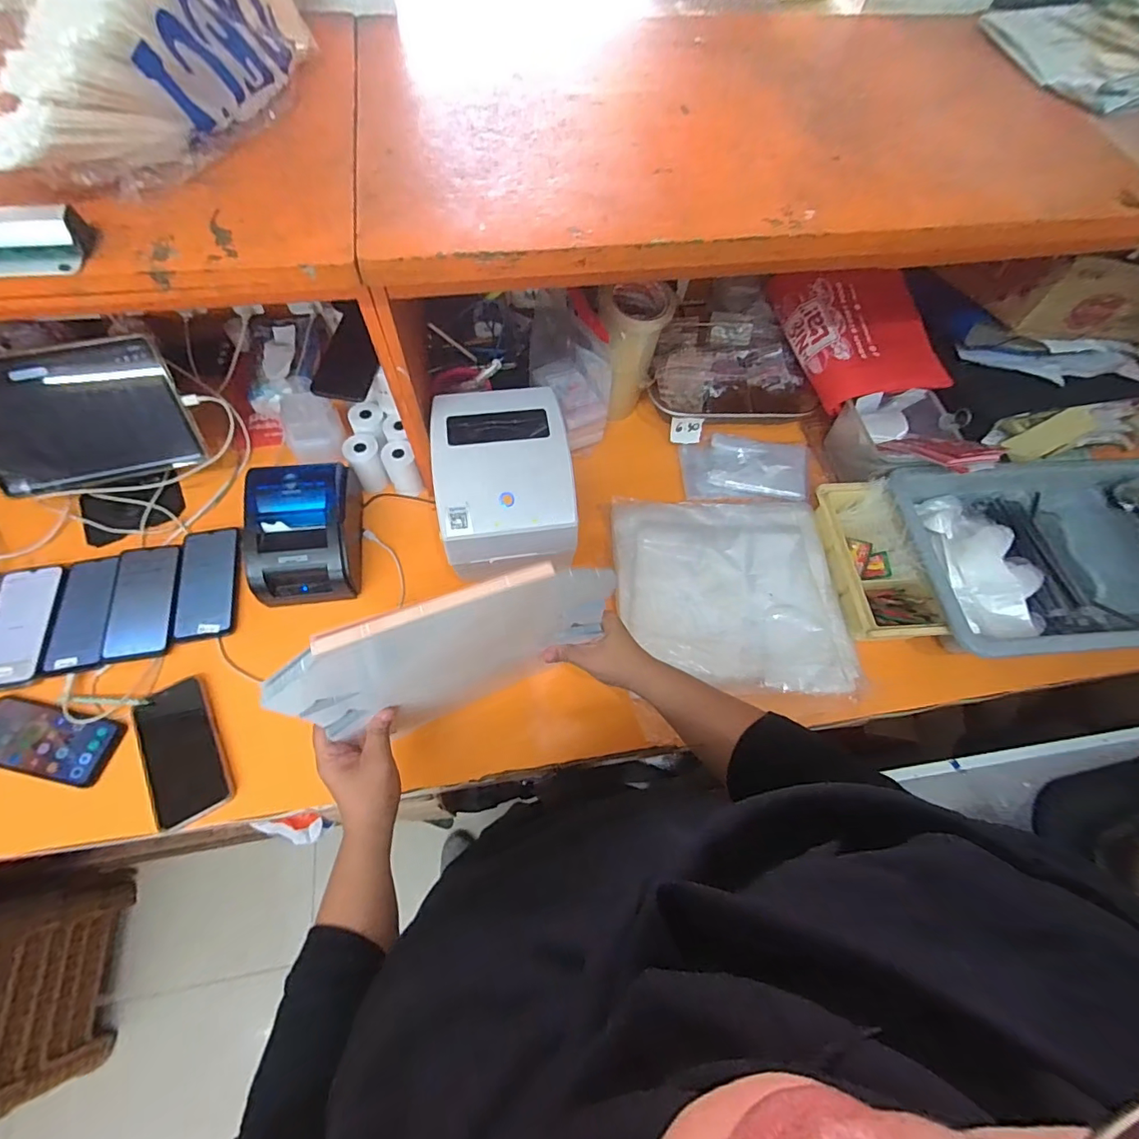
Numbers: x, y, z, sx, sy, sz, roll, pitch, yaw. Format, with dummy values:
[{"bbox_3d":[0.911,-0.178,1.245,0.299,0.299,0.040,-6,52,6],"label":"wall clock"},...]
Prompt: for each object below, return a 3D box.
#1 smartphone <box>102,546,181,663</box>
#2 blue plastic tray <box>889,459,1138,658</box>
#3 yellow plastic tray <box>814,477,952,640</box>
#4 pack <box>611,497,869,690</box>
[{"bbox_3d":[-0.569,0.039,0.658,0.077,0.015,0.163,-12,66,-9],"label":"smartphone"},{"bbox_3d":[0.714,-0.033,0.698,0.485,0.076,0.294,-4,65,-5],"label":"blue plastic tray"},{"bbox_3d":[0.428,-0.016,0.692,0.098,0.051,0.234,-5,65,-5],"label":"yellow plastic tray"},{"bbox_3d":[0.226,0.024,0.697,0.310,0.030,0.286,1,65,-3],"label":"pack"}]

